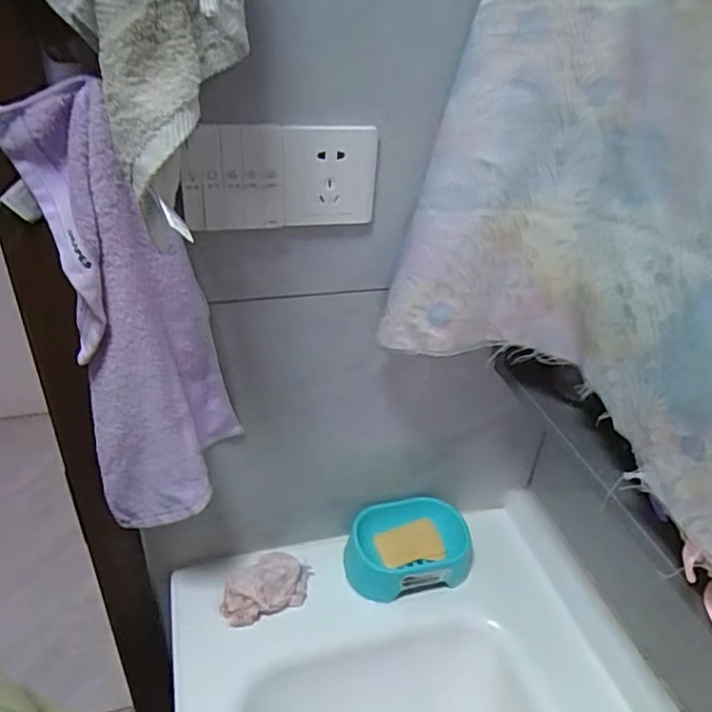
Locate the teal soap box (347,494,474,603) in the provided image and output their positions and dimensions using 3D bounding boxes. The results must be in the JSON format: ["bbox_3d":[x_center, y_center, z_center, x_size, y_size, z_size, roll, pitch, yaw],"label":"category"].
[{"bbox_3d":[0.063,0.254,0.775,0.157,0.072,0.108,-5,35,-13],"label":"teal soap box"}]

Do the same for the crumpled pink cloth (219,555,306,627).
[{"bbox_3d":[-0.111,0.279,0.727,0.111,0.045,0.069,-12,37,-22],"label":"crumpled pink cloth"}]

